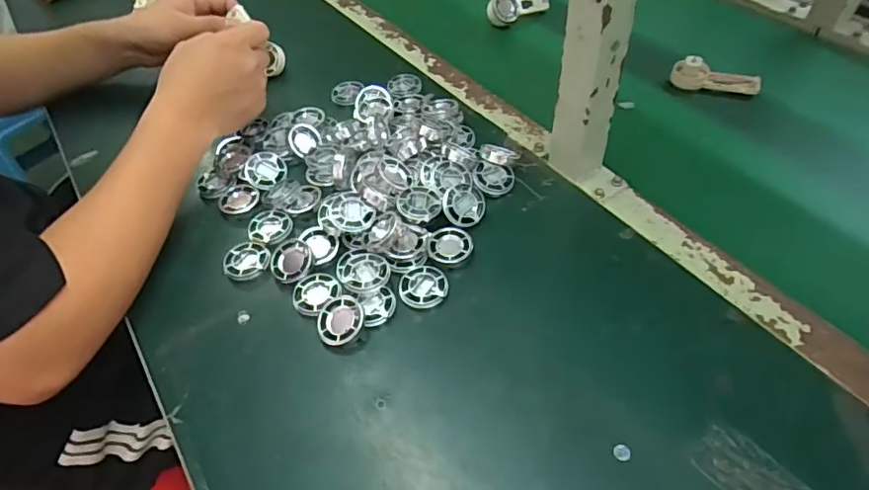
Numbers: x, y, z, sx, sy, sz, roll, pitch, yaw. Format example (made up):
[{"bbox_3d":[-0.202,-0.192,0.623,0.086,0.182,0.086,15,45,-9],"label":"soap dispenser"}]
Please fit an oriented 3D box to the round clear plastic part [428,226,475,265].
[{"bbox_3d":[0.014,-0.001,0.478,0.039,0.011,0.035,-4,49,1],"label":"round clear plastic part"}]

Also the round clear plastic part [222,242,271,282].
[{"bbox_3d":[-0.165,0.014,0.488,0.039,0.007,0.038,-2,49,3],"label":"round clear plastic part"}]

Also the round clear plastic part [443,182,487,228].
[{"bbox_3d":[0.027,-0.037,0.498,0.039,0.005,0.042,4,79,-19],"label":"round clear plastic part"}]

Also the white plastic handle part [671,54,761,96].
[{"bbox_3d":[0.319,-0.190,0.629,0.092,0.035,0.019,16,14,15],"label":"white plastic handle part"}]

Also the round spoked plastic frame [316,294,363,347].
[{"bbox_3d":[-0.075,0.059,0.438,0.038,0.007,0.041,-26,61,1],"label":"round spoked plastic frame"}]

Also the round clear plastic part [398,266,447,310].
[{"bbox_3d":[-0.009,0.034,0.455,0.038,0.004,0.039,-2,49,3],"label":"round clear plastic part"}]

